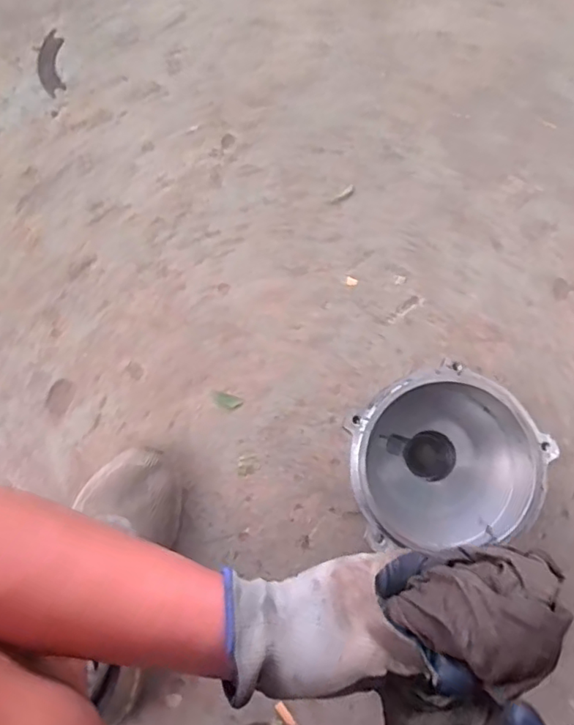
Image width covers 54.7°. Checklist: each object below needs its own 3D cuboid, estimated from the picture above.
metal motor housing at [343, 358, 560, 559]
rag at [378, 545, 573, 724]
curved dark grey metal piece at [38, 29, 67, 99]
[{"bbox_3d":[0.161,0.114,0.618,0.188,0.122,0.188,0,79,-1],"label":"metal motor housing"},{"bbox_3d":[0.107,0.176,0.336,0.078,0.064,0.144,28,79,4],"label":"rag"},{"bbox_3d":[-0.330,-0.417,0.777,0.033,0.005,0.103,-8,79,-3],"label":"curved dark grey metal piece"}]

